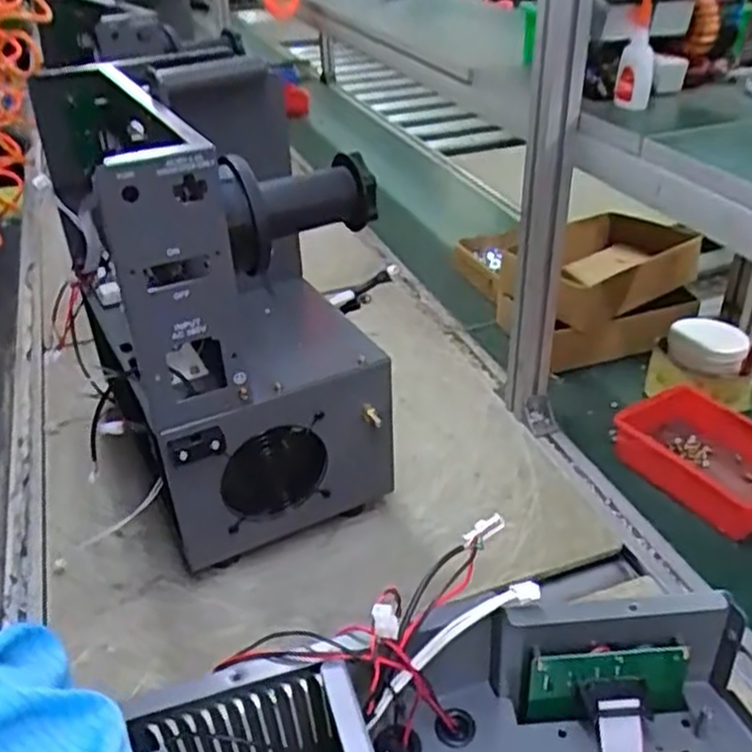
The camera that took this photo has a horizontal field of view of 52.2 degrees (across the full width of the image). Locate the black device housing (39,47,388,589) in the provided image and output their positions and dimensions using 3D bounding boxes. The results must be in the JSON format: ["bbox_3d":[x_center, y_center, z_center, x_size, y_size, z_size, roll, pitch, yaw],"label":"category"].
[{"bbox_3d":[-0.186,-0.097,0.860,0.237,0.429,0.412,-18,36,-22],"label":"black device housing"}]

